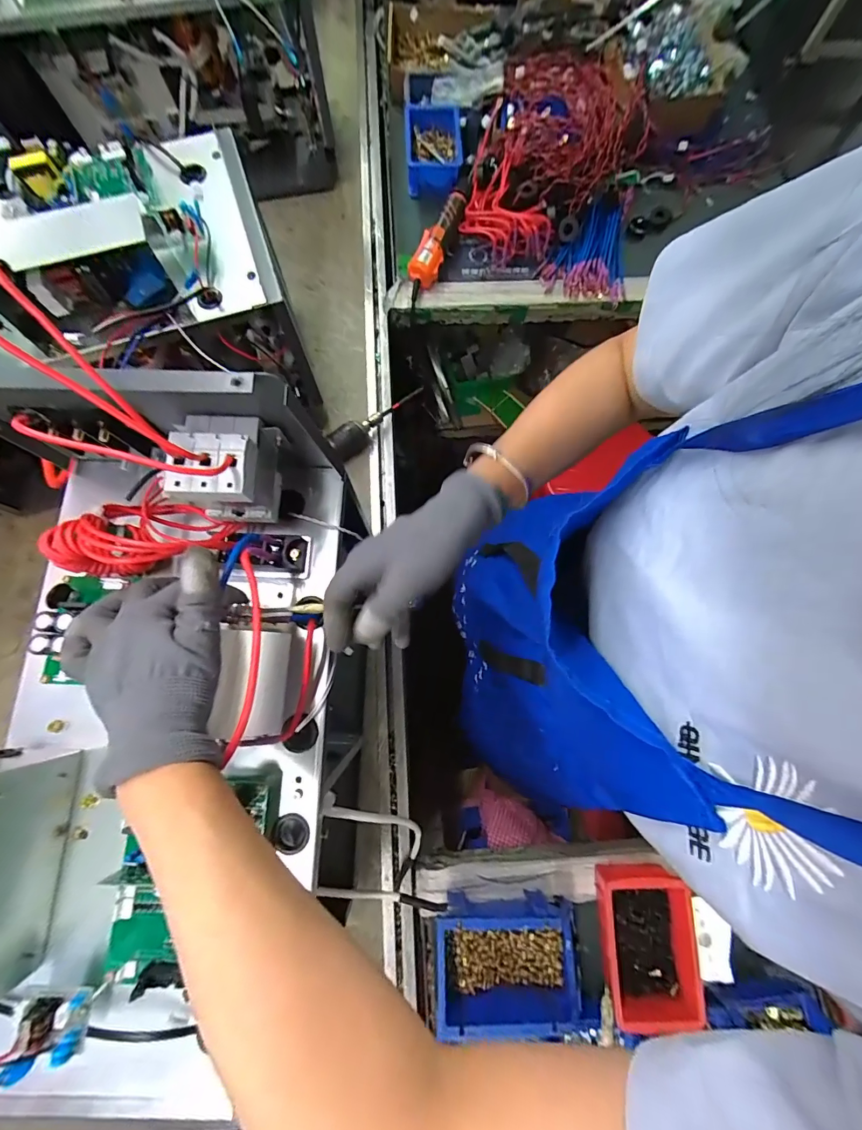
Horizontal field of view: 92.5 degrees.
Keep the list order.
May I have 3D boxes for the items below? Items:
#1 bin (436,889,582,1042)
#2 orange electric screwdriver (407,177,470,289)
[{"bbox_3d":[0.086,0.439,0.468,0.159,0.073,0.102,3,77,0],"label":"bin"},{"bbox_3d":[0.020,-0.582,0.717,0.050,0.044,0.235,20,77,3],"label":"orange electric screwdriver"}]

